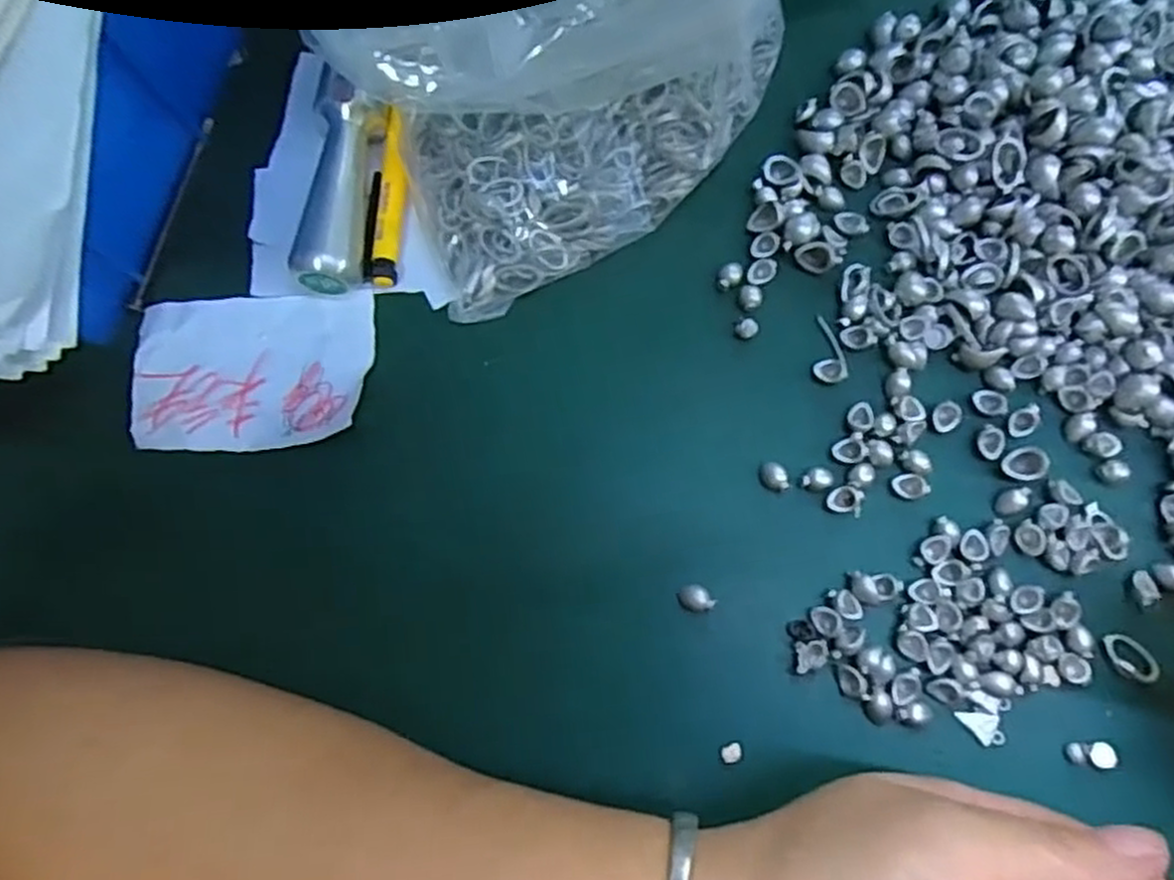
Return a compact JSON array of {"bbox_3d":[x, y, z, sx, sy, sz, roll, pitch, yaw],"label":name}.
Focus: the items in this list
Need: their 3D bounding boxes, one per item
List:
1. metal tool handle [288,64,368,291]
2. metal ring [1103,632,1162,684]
[{"bbox_3d":[-0.081,-0.083,0.252,0.020,0.017,0.075,2,77,2],"label":"metal tool handle"},{"bbox_3d":[0.159,0.063,0.221,0.010,0.004,0.017,-44,79,-8],"label":"metal ring"}]

